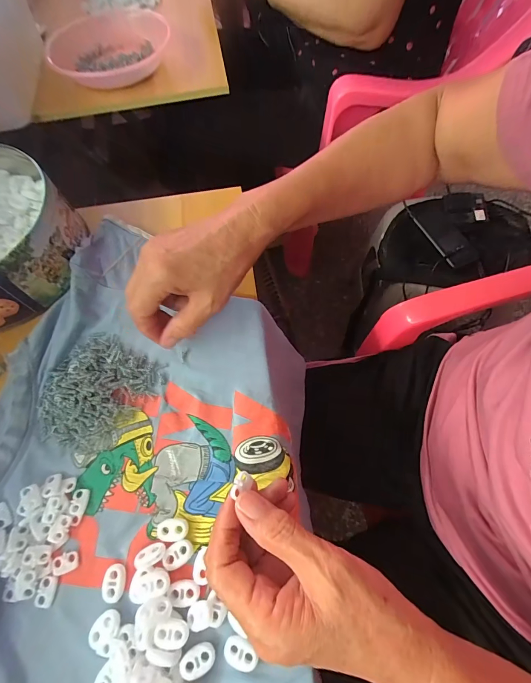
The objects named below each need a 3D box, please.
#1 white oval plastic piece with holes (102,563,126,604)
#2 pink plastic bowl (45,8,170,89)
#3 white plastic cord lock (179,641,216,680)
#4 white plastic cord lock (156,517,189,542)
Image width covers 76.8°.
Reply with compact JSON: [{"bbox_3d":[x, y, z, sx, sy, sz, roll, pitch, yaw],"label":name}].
[{"bbox_3d":[-0.107,0.171,0.237,0.014,0.006,0.023,-3,64,1],"label":"white oval plastic piece with holes"},{"bbox_3d":[-0.254,-0.470,0.543,0.178,0.041,0.182,-1,64,2],"label":"pink plastic bowl"},{"bbox_3d":[-0.044,0.205,0.215,0.023,0.005,0.014,-30,66,-12],"label":"white plastic cord lock"},{"bbox_3d":[-0.069,0.140,0.250,0.023,0.006,0.016,1,64,3],"label":"white plastic cord lock"}]

